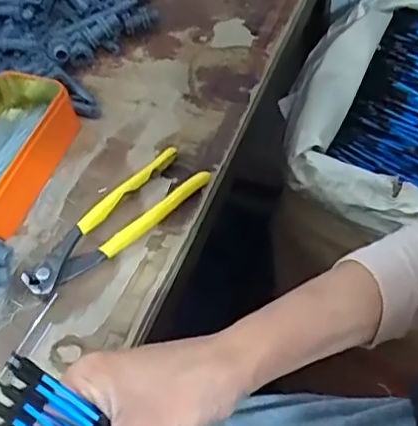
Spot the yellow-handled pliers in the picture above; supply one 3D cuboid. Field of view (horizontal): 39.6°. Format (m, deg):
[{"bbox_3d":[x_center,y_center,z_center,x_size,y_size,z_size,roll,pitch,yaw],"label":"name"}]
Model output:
[{"bbox_3d":[-0.074,0.008,0.463,0.162,0.016,0.045,-39,59,-22],"label":"yellow-handled pliers"}]

